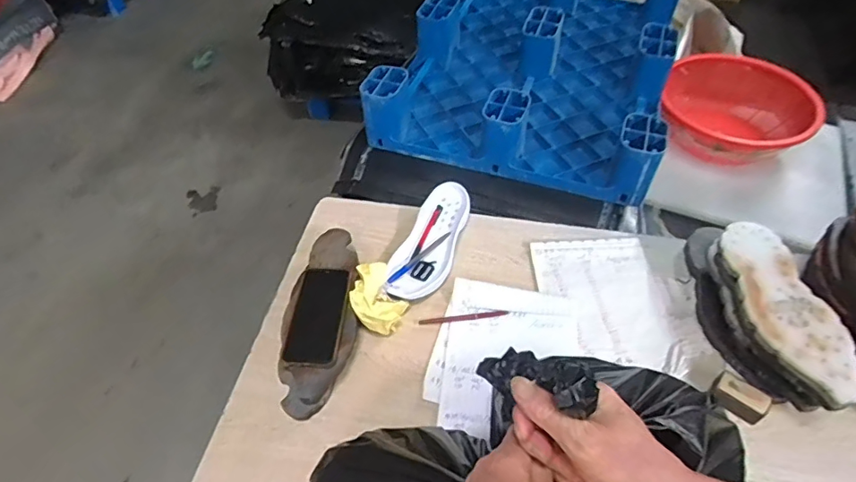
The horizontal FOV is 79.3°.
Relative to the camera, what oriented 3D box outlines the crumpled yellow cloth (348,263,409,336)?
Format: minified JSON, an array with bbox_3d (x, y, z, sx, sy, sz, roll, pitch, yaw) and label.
[{"bbox_3d":[-0.076,0.088,0.798,0.083,0.096,0.095,-15,50,-8],"label":"crumpled yellow cloth"}]

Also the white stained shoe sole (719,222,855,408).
[{"bbox_3d":[0.476,0.085,0.683,0.097,0.025,0.259,-8,51,-3],"label":"white stained shoe sole"}]

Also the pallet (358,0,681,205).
[{"bbox_3d":[0.272,-0.469,1.257,0.602,0.138,0.794,14,52,16],"label":"pallet"}]

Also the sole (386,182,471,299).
[{"bbox_3d":[0.001,0.001,0.897,0.100,0.044,0.250,12,52,15],"label":"sole"}]

